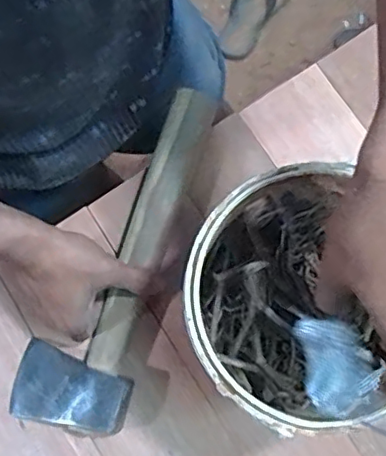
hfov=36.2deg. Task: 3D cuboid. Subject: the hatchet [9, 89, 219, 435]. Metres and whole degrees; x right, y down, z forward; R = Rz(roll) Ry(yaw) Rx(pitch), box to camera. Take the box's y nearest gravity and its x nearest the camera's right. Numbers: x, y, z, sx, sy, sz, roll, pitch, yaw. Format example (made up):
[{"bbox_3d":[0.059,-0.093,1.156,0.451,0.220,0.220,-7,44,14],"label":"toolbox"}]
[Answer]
[{"bbox_3d":[-0.060,0.025,0.577,0.106,0.039,0.357,23,79,4],"label":"hatchet"}]

